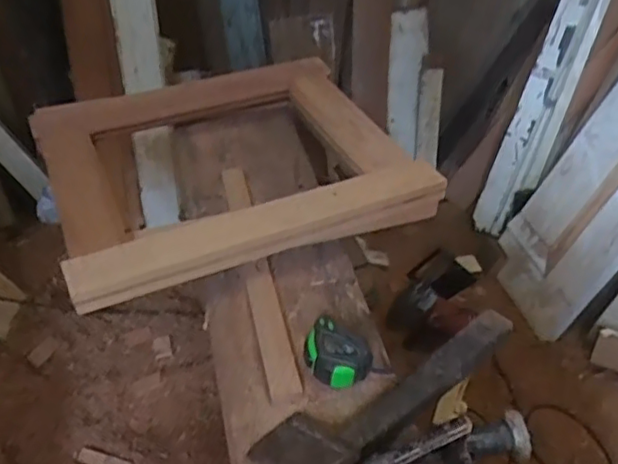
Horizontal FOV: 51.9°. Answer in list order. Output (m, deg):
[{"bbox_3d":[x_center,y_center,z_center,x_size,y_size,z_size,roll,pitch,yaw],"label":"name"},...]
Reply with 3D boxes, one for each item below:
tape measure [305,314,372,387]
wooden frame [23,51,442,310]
[{"bbox_3d":[0.030,0.139,0.736,0.066,0.043,0.072,3,42,-2],"label":"tape measure"},{"bbox_3d":[-0.123,-0.120,0.928,0.485,0.075,0.405,-15,45,-21],"label":"wooden frame"}]

